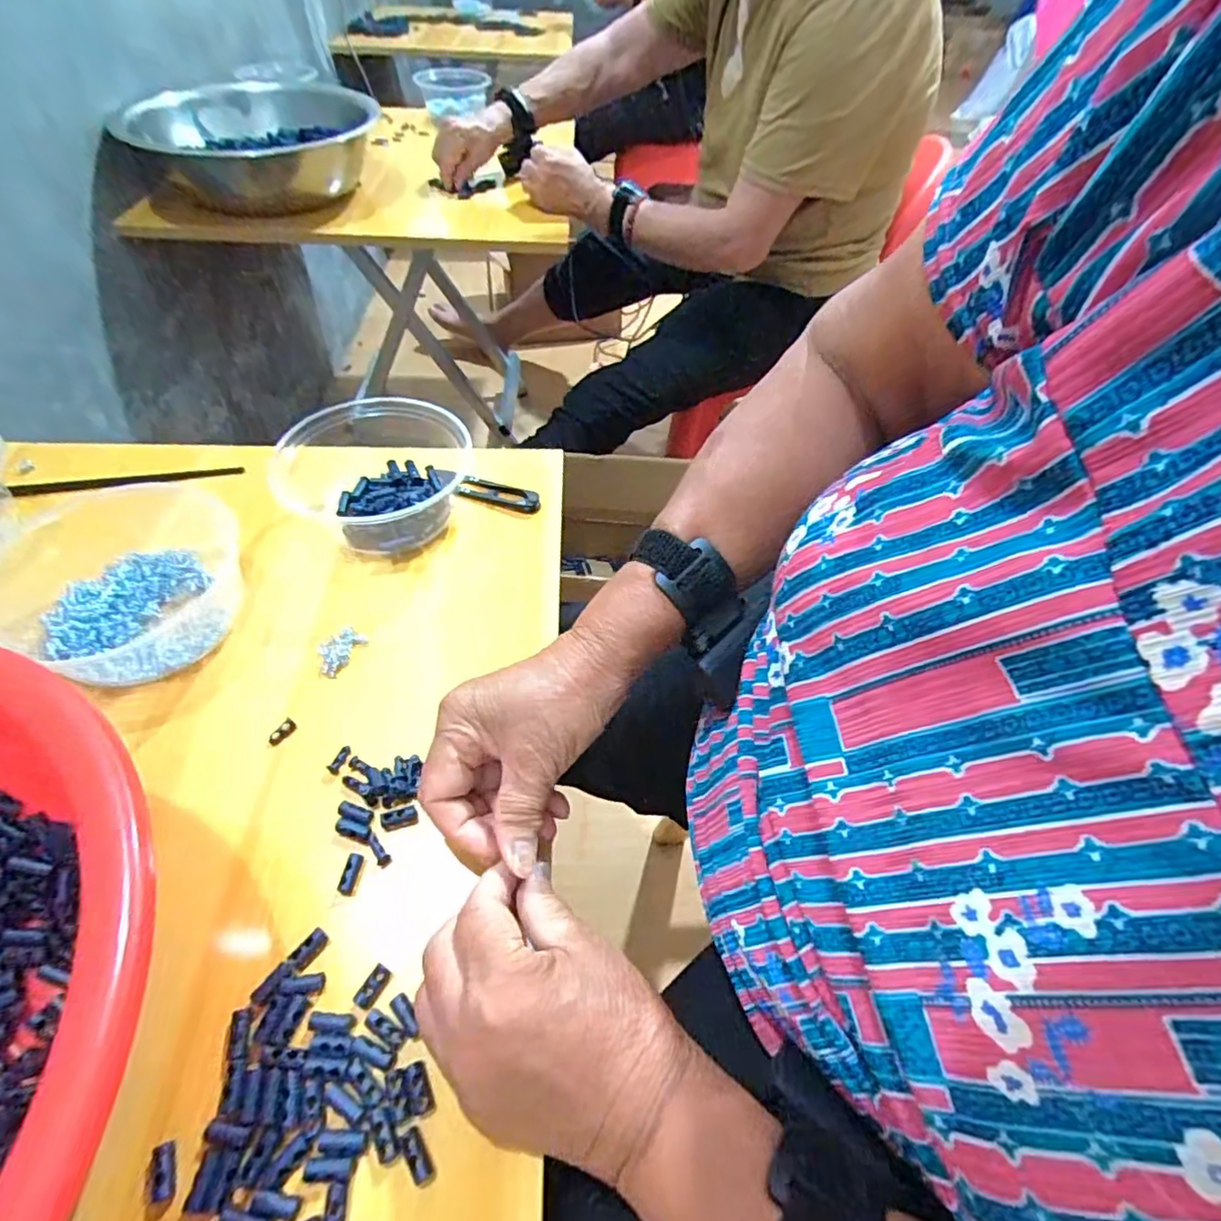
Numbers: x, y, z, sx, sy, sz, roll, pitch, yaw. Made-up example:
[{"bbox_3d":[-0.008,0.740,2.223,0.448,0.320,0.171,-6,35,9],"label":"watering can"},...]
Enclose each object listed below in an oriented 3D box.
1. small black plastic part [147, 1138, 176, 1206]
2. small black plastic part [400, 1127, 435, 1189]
[{"bbox_3d":[-0.179,0.224,0.242,0.010,0.005,0.019,-15,54,-13],"label":"small black plastic part"},{"bbox_3d":[-0.079,0.224,0.250,0.008,0.006,0.020,-26,57,-21],"label":"small black plastic part"}]

